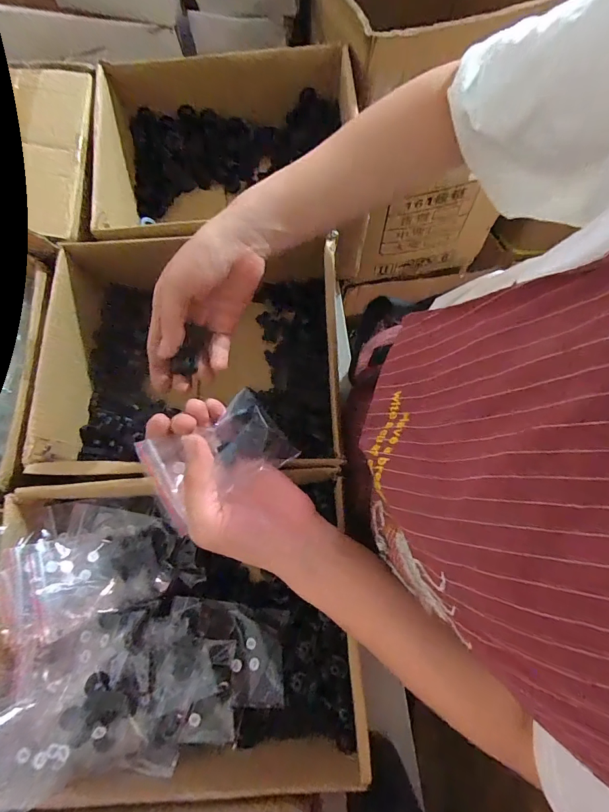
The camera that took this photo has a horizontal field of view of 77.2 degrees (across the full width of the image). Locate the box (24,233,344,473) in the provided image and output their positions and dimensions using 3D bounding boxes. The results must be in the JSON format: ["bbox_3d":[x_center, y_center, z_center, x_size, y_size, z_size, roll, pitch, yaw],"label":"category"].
[{"bbox_3d":[-0.116,-0.048,0.440,0.319,0.111,0.245,-1,77,1],"label":"box"}]

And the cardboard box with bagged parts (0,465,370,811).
[{"bbox_3d":[-0.113,0.194,0.357,0.309,0.107,0.246,-4,77,0],"label":"cardboard box with bagged parts"}]

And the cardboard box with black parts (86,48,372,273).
[{"bbox_3d":[-0.104,-0.299,0.503,0.307,0.124,0.243,-5,77,0],"label":"cardboard box with black parts"}]

